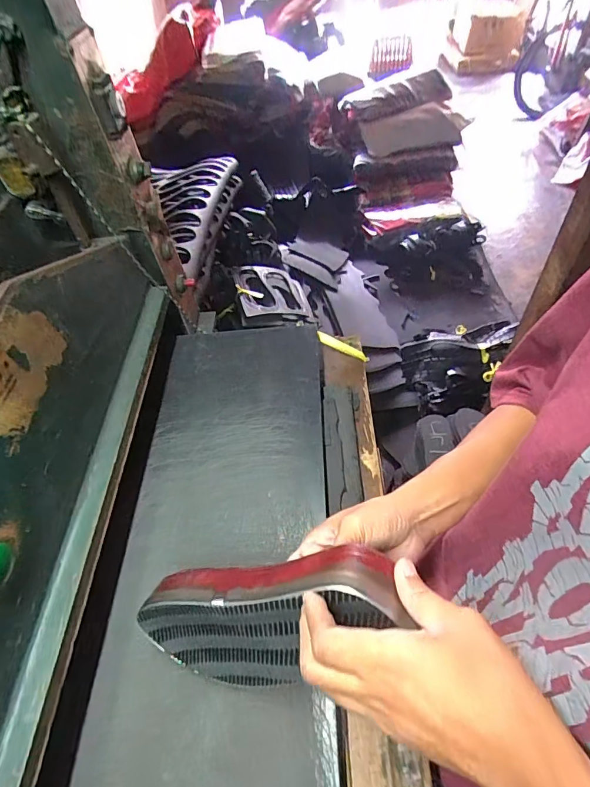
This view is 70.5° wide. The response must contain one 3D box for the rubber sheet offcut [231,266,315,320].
[{"bbox_3d":[-0.103,-0.449,1.824,0.309,0.053,0.343,-3,54,-24],"label":"rubber sheet offcut"}]

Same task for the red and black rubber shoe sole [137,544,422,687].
[{"bbox_3d":[-0.028,0.211,0.372,0.291,0.117,0.036,-22,10,33],"label":"red and black rubber shoe sole"}]

